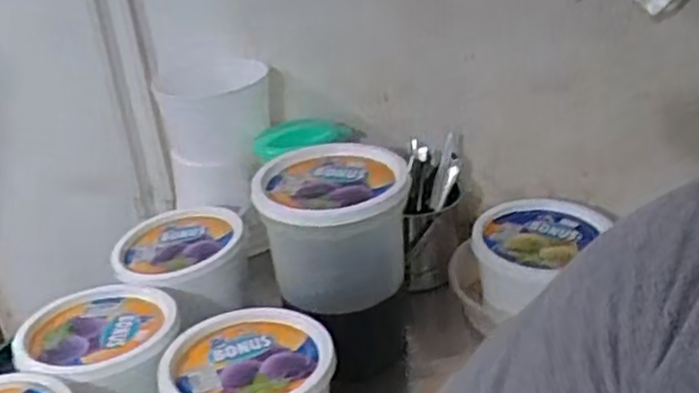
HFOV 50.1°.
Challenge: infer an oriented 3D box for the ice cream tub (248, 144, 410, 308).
[{"bbox_3d":[-0.019,0.036,0.875,0.166,0.136,0.184,-7,27,-4],"label":"ice cream tub"}]

